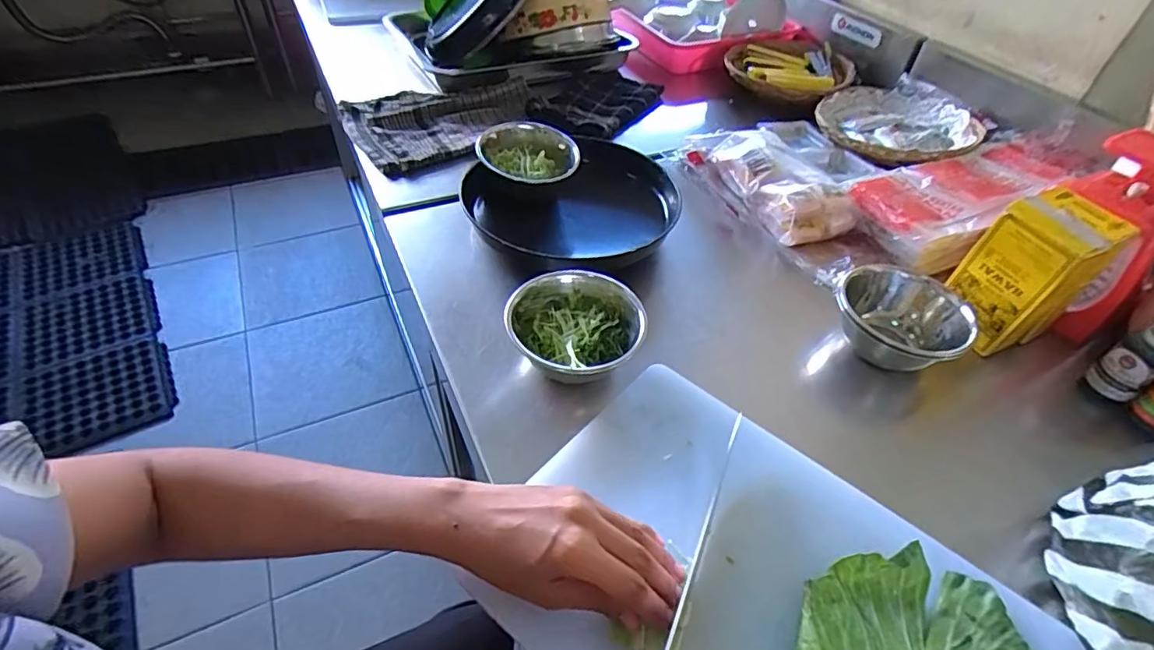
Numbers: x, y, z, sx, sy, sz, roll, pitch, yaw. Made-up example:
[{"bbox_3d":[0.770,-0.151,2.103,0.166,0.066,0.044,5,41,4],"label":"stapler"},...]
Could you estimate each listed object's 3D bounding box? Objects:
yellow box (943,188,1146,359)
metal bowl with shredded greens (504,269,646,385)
[{"bbox_3d":[0.391,-0.046,0.485,0.077,0.121,0.068,-16,49,-18],"label":"yellow box"},{"bbox_3d":[-0.005,-0.001,0.463,0.106,0.043,0.096,-14,48,-16],"label":"metal bowl with shredded greens"}]

